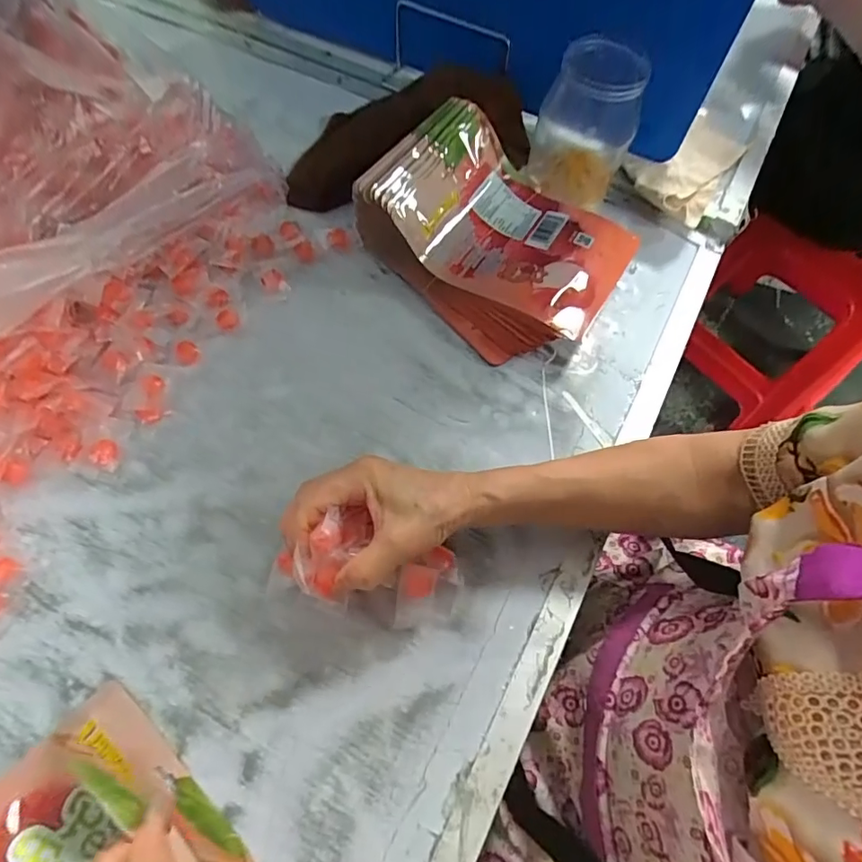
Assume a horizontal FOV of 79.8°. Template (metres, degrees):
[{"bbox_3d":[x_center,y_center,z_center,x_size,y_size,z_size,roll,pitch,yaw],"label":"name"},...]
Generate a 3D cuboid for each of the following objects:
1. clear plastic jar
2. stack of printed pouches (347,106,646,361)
[{"bbox_3d":[0.159,-0.319,0.522,0.094,0.132,0.103,1,63,-2],"label":"clear plastic jar"},{"bbox_3d":[0.072,-0.192,0.499,0.239,0.101,0.192,41,69,17],"label":"stack of printed pouches"}]

